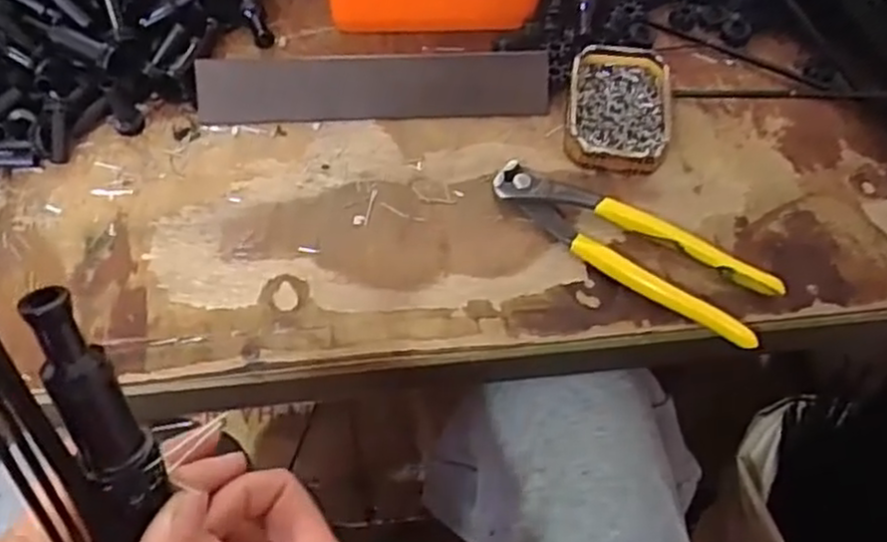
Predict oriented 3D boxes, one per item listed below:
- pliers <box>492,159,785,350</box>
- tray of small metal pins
[{"bbox_3d":[0.102,-0.015,0.424,0.165,0.018,0.046,31,63,15],"label":"pliers"},{"bbox_3d":[0.109,-0.103,0.470,0.063,0.022,0.089,6,59,1],"label":"tray of small metal pins"}]

